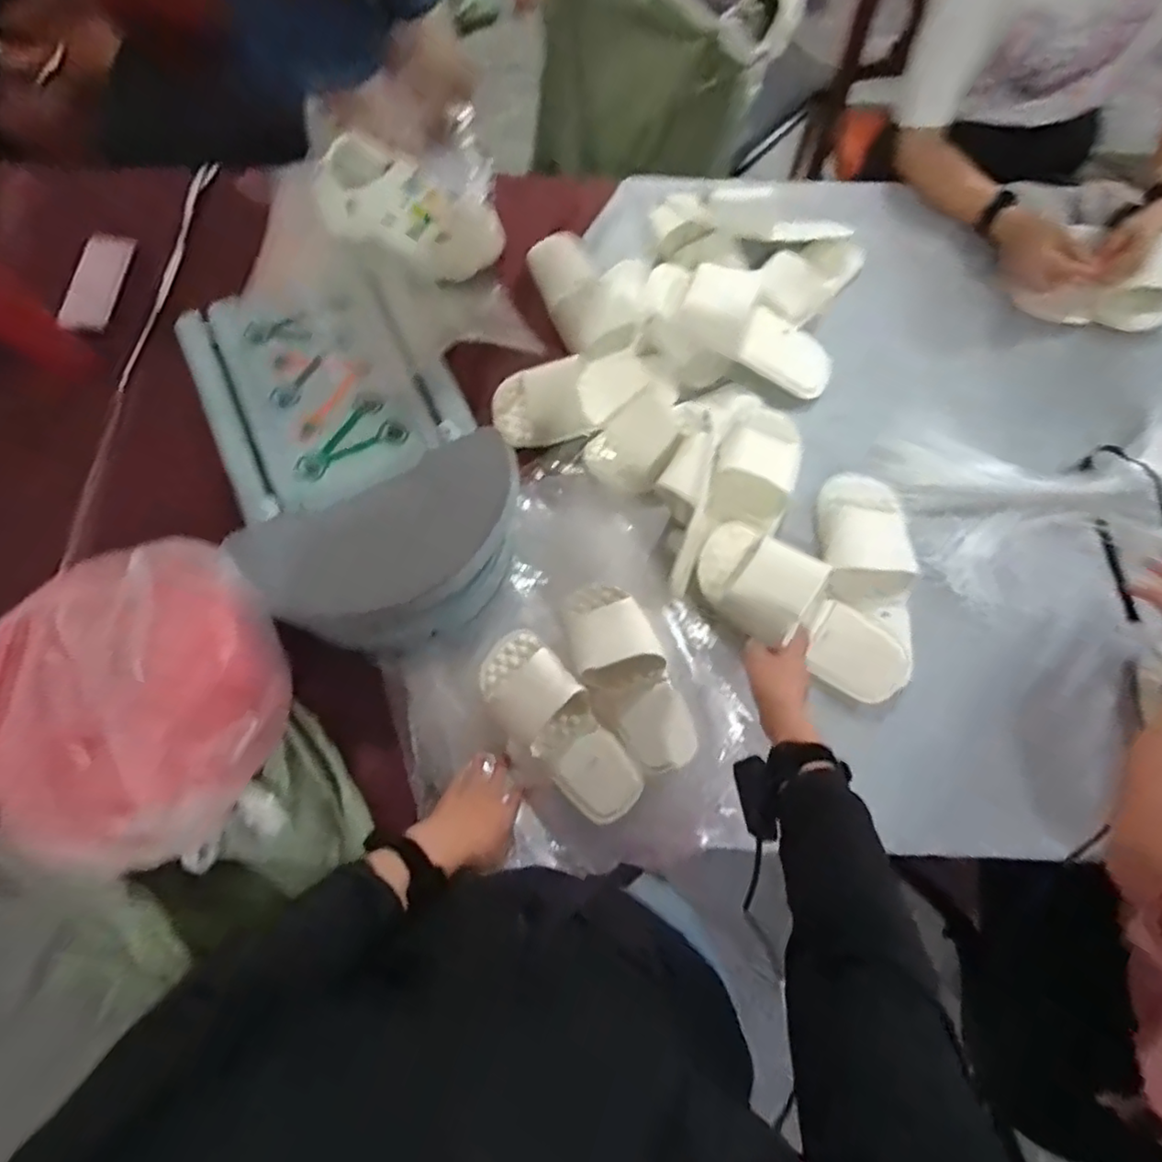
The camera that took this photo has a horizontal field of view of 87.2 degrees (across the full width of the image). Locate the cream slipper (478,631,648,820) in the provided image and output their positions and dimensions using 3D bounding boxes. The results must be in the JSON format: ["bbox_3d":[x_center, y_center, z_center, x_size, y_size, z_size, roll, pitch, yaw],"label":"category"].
[{"bbox_3d":[-0.025,0.163,0.694,0.091,0.058,0.232,-40,77,-12],"label":"cream slipper"}]

